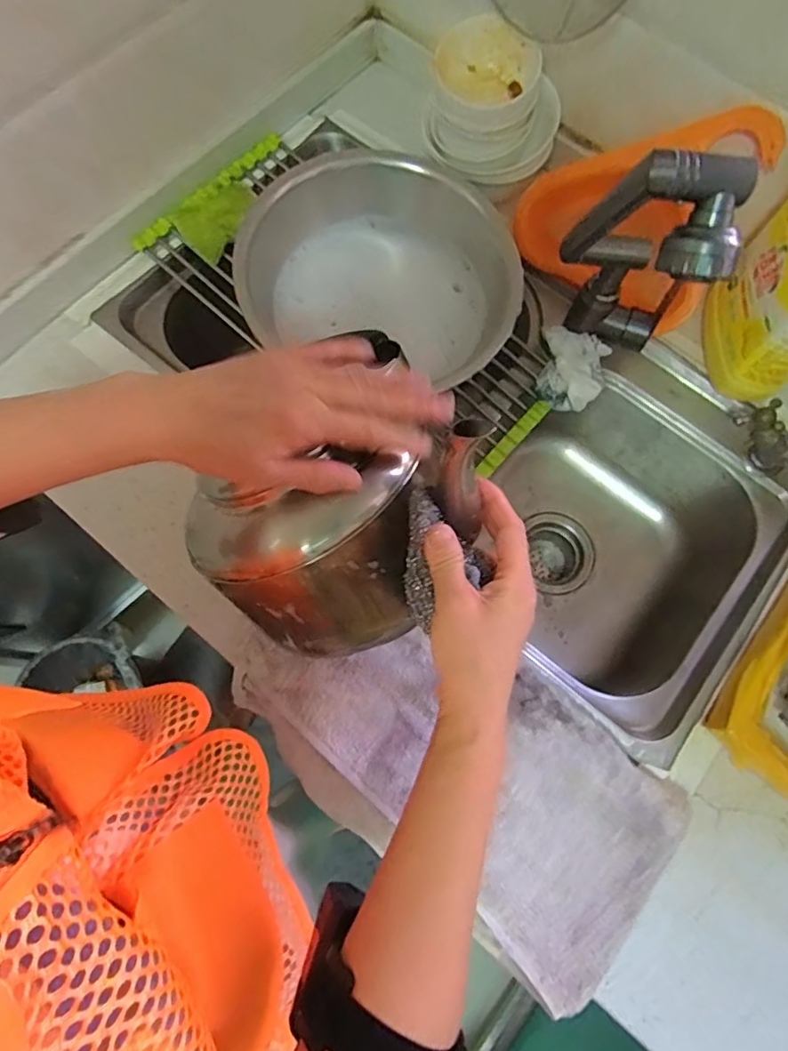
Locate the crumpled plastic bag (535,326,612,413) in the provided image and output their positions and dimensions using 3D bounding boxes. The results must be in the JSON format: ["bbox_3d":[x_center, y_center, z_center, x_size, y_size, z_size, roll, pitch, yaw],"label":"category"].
[{"bbox_3d":[0.197,-0.169,0.616,0.073,0.038,0.084,13,74,2],"label":"crumpled plastic bag"}]

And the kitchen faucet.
[{"bbox_3d":[0.205,-0.208,0.477,0.106,0.278,0.073,21,96,4],"label":"kitchen faucet"}]

